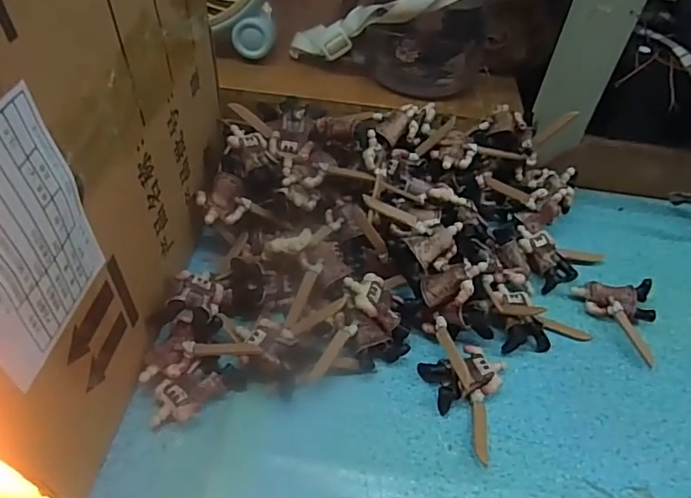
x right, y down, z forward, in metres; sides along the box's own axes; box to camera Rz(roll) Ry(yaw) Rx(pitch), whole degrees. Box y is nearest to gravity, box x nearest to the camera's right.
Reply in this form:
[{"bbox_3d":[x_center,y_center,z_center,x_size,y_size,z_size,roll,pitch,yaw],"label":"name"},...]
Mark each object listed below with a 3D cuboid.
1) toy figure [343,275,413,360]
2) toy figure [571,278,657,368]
[{"bbox_3d":[0.021,0.051,0.383,0.039,0.026,0.063,-9,82,-15],"label":"toy figure"},{"bbox_3d":[0.226,0.049,0.419,0.047,0.022,0.075,-22,52,-25],"label":"toy figure"}]

